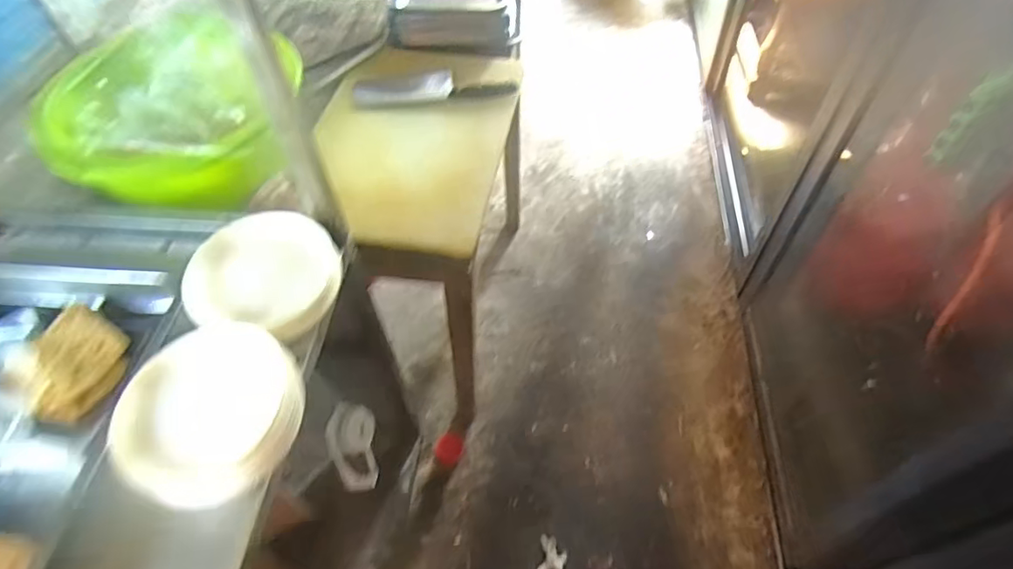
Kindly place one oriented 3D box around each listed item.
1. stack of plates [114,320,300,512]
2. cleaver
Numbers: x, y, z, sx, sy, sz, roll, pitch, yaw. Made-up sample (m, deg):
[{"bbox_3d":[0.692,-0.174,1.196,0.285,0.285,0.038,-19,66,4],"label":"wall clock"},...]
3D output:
[{"bbox_3d":[-0.307,0.131,0.584,0.167,0.048,0.180,14,55,11],"label":"stack of plates"},{"bbox_3d":[-0.138,-0.381,1.069,0.297,0.019,0.086,-10,54,-6],"label":"cleaver"}]

